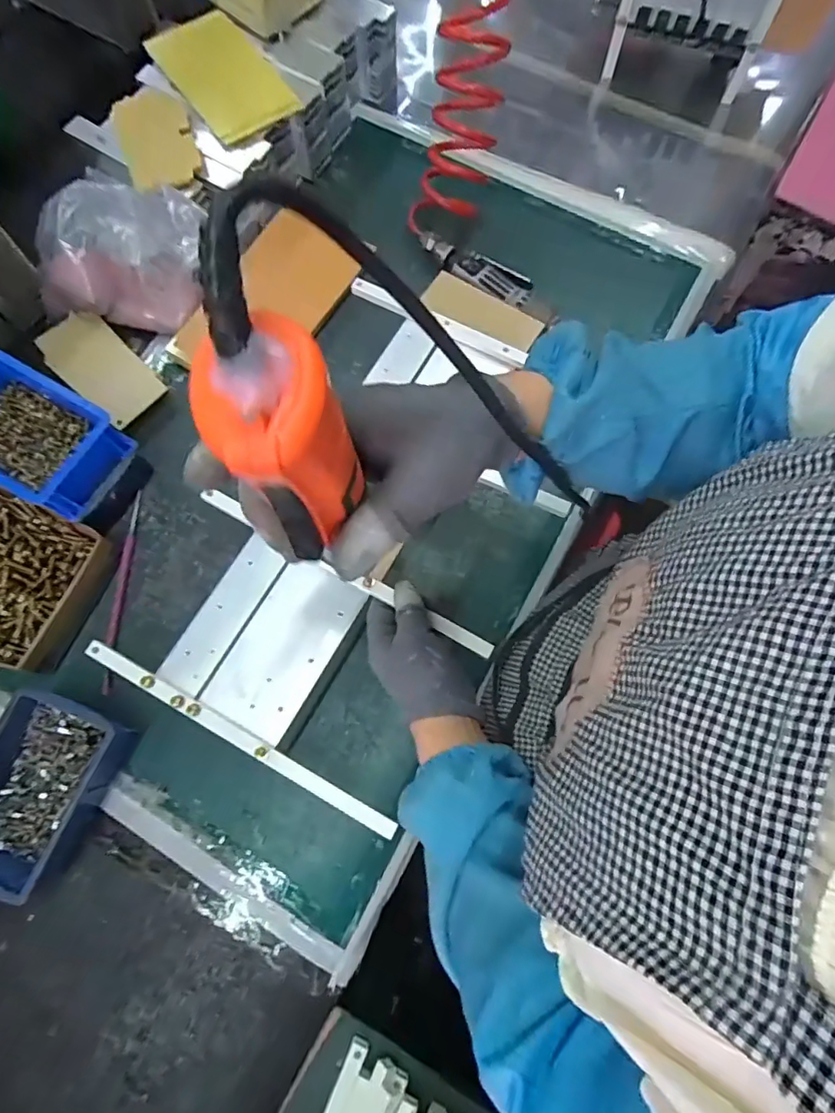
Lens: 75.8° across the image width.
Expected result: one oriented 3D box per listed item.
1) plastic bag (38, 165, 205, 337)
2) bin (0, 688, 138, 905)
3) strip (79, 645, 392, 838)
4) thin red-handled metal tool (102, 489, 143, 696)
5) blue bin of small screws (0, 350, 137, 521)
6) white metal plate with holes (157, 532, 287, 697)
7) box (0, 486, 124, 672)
[{"bbox_3d":[-0.308,-0.319,0.564,0.173,0.104,0.114,10,75,1],"label":"plastic bag"},{"bbox_3d":[-0.322,0.192,0.454,0.105,0.050,0.148,20,75,7],"label":"bin"},{"bbox_3d":[-0.145,0.142,0.428,0.286,0.013,0.014,28,76,6],"label":"strip"},{"bbox_3d":[-0.288,0.027,0.519,0.011,0.009,0.203,-1,73,1],"label":"thin red-handled metal tool"},{"bbox_3d":[-0.351,-0.106,0.494,0.150,0.072,0.101,31,76,7],"label":"blue bin of small screws"},{"bbox_3d":[-0.167,0.049,0.463,0.043,0.004,0.137,29,76,6],"label":"white metal plate with holes"},{"bbox_3d":[-0.395,0.014,0.509,0.188,0.045,0.143,23,75,8],"label":"box"}]

